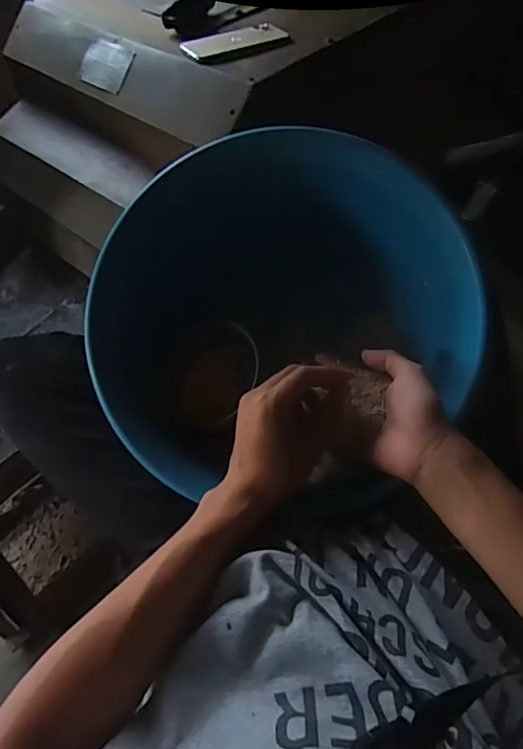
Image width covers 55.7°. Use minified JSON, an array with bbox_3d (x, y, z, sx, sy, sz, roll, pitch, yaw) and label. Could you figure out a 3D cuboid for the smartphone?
[{"bbox_3d":[-0.043,-0.515,0.764,0.157,0.009,0.083,-27,55,-17],"label":"smartphone"}]

